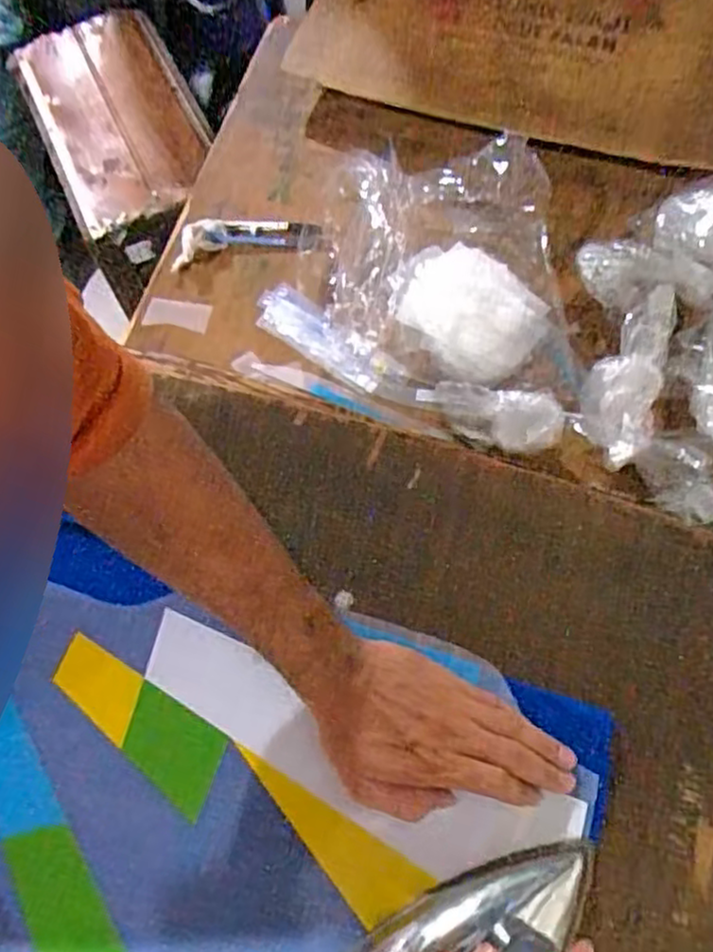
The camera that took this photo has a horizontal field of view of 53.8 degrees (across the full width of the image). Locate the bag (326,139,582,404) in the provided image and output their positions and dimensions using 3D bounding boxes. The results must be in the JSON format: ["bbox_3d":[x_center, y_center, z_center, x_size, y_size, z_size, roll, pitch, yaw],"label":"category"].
[{"bbox_3d":[0.078,-0.182,0.611,0.212,0.101,0.265,-7,65,-1],"label":"bag"}]

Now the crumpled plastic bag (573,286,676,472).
[{"bbox_3d":[0.226,-0.090,0.579,0.057,0.038,0.164,19,80,11],"label":"crumpled plastic bag"}]

